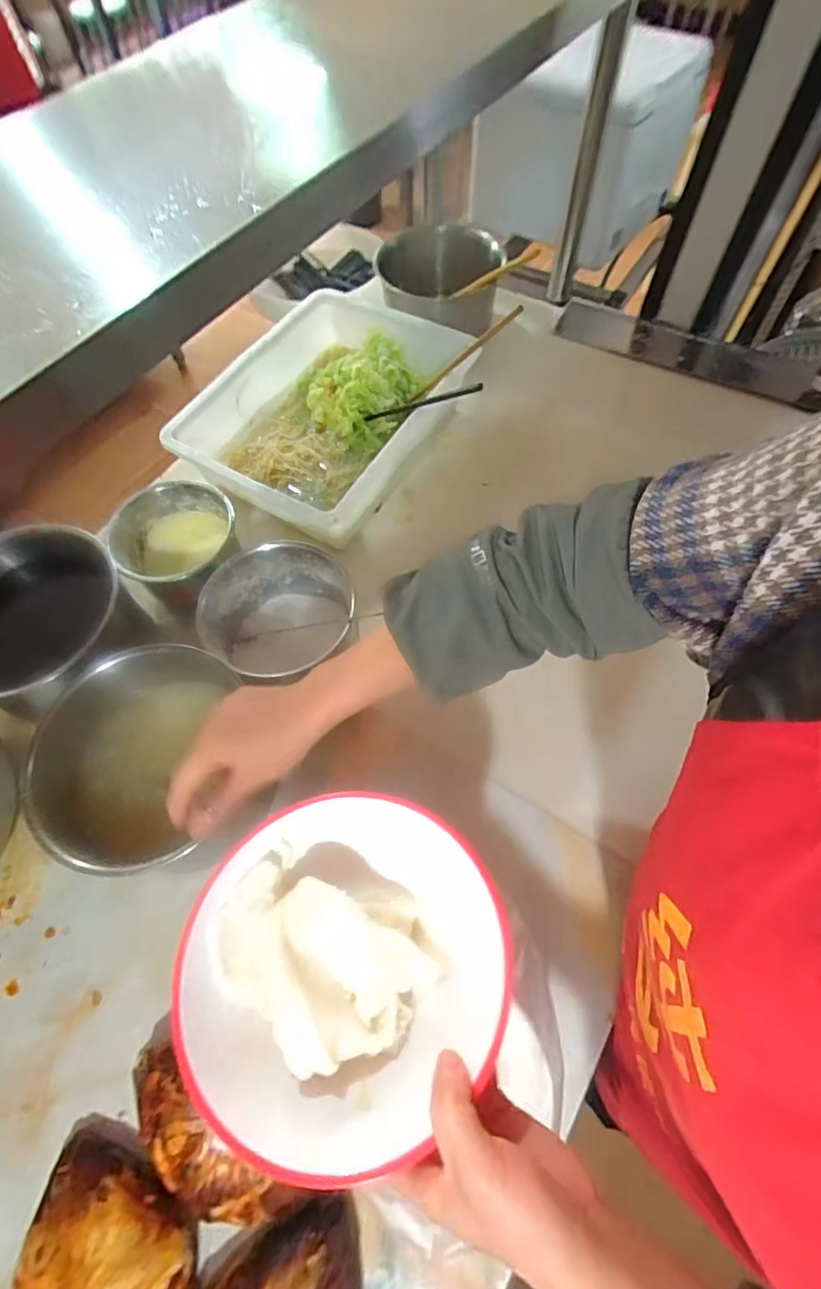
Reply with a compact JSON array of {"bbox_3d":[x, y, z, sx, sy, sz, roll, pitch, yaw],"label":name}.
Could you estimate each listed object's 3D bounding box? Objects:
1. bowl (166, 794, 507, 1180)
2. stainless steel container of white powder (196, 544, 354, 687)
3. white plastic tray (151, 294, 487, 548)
[{"bbox_3d":[-0.043,0.194,0.352,0.197,0.065,0.186,-1,63,2],"label":"bowl"},{"bbox_3d":[-0.139,-0.011,0.615,0.142,0.121,0.154,-1,63,2],"label":"stainless steel container of white powder"},{"bbox_3d":[-0.103,-0.317,0.744,0.298,0.110,0.360,26,67,14],"label":"white plastic tray"}]

